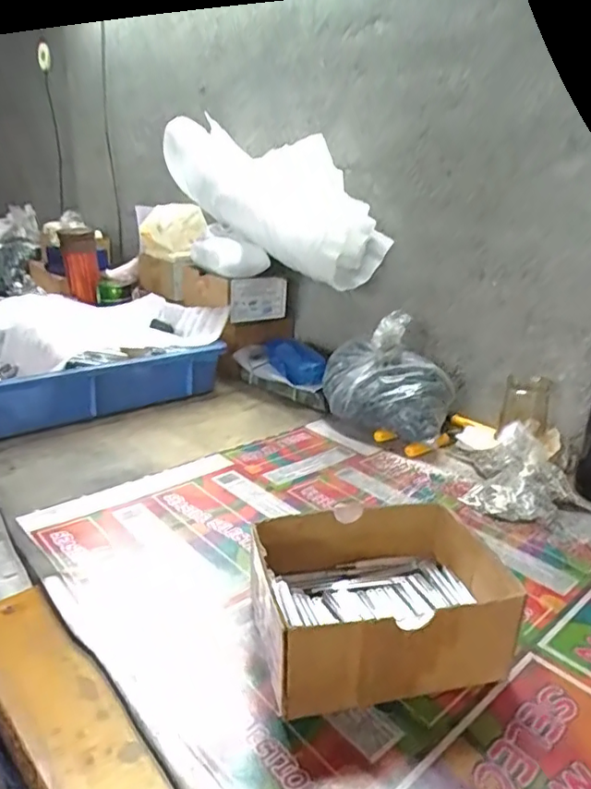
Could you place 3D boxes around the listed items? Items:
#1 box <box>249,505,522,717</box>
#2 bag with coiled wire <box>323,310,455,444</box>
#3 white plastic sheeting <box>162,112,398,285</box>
[{"bbox_3d":[0.057,0.142,0.403,0.162,0.069,0.125,-3,21,-14],"label":"box"},{"bbox_3d":[0.117,-0.018,0.750,0.174,0.142,0.109,11,22,23],"label":"bag with coiled wire"},{"bbox_3d":[-0.043,-0.312,0.848,0.404,0.172,0.106,39,37,25],"label":"white plastic sheeting"}]

